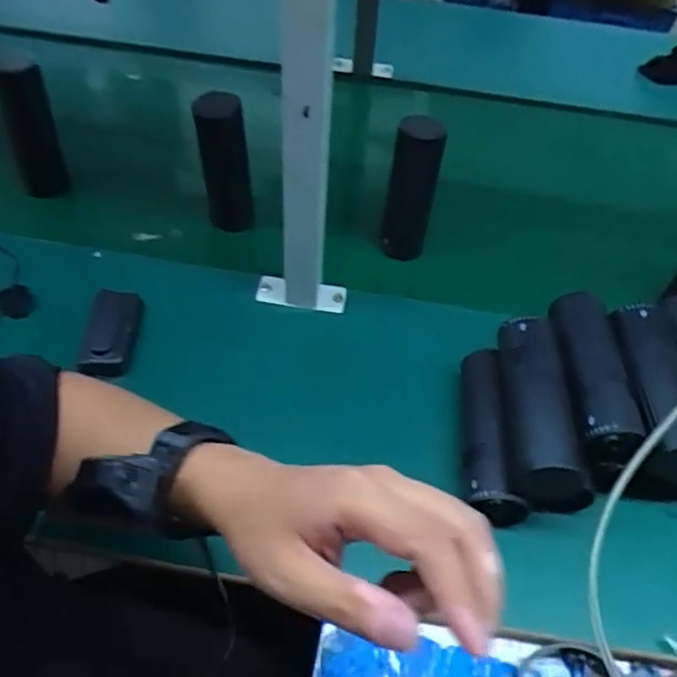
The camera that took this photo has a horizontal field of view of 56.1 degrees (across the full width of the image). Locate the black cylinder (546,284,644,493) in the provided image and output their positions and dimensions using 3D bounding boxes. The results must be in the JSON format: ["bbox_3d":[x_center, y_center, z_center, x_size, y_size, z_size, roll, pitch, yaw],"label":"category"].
[{"bbox_3d":[0.225,0.034,0.568,0.057,0.049,0.173,2,50,-3],"label":"black cylinder"}]

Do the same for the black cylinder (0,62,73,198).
[{"bbox_3d":[-0.374,-0.250,0.778,0.058,0.189,0.050,-18,54,-19],"label":"black cylinder"}]

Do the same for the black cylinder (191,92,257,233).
[{"bbox_3d":[-0.127,-0.191,0.722,0.056,0.168,0.044,-6,51,-10],"label":"black cylinder"}]

